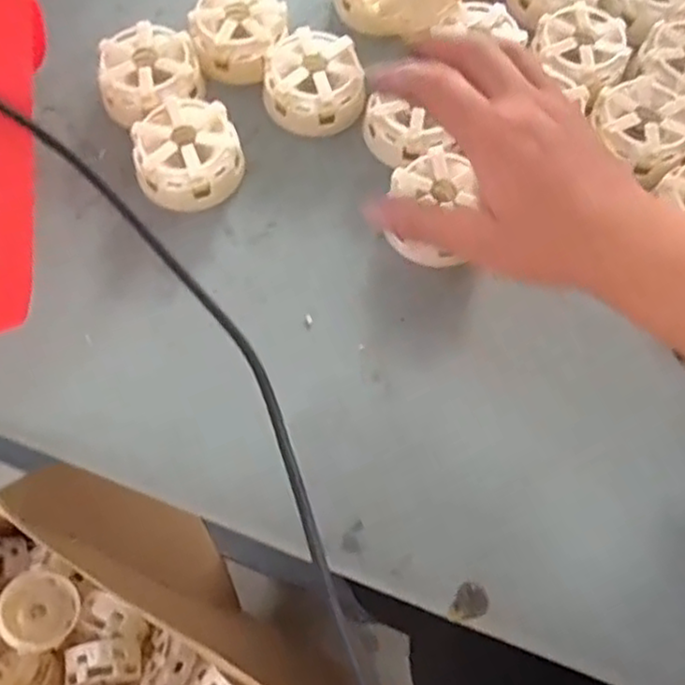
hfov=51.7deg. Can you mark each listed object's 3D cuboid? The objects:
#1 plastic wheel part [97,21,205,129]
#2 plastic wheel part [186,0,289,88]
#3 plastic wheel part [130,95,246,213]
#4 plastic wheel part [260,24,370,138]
[{"bbox_3d":[-0.125,-0.172,0.469,0.062,0.036,0.066,-8,67,-5],"label":"plastic wheel part"},{"bbox_3d":[-0.070,-0.209,0.487,0.060,0.036,0.066,1,66,-1],"label":"plastic wheel part"},{"bbox_3d":[-0.095,-0.117,0.440,0.064,0.031,0.065,-4,66,-3],"label":"plastic wheel part"},{"bbox_3d":[-0.019,-0.170,0.465,0.064,0.031,0.065,-7,67,-5],"label":"plastic wheel part"}]

